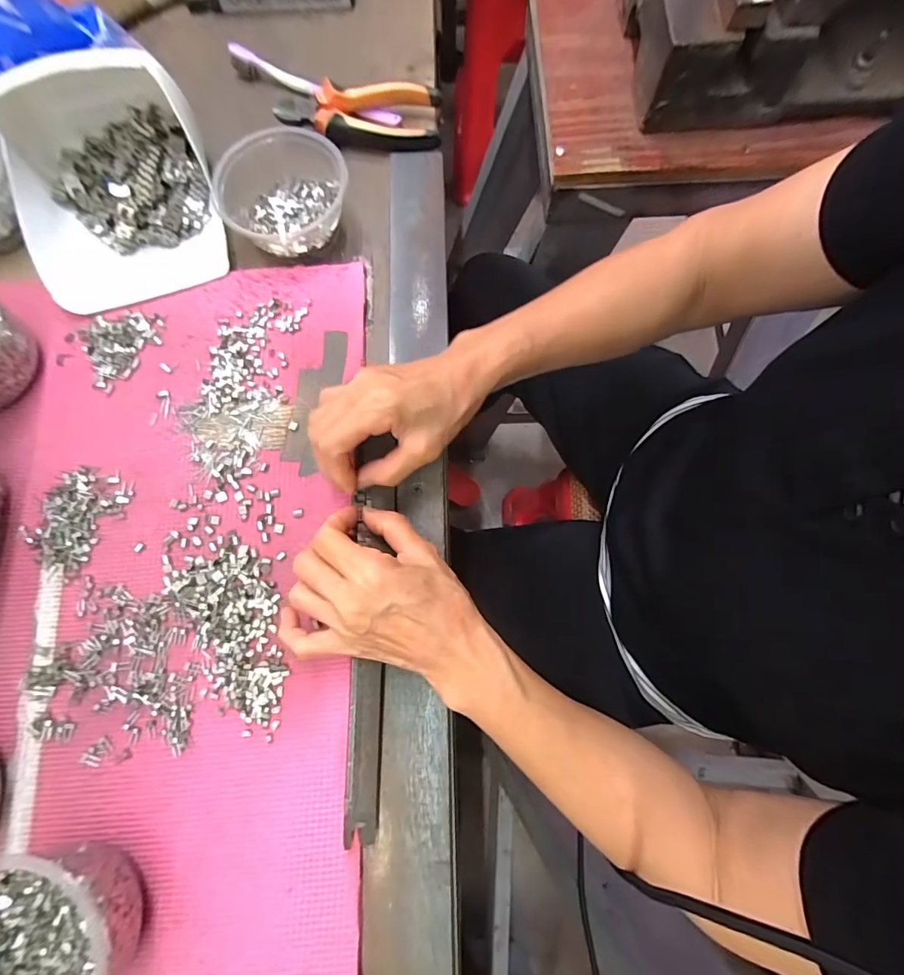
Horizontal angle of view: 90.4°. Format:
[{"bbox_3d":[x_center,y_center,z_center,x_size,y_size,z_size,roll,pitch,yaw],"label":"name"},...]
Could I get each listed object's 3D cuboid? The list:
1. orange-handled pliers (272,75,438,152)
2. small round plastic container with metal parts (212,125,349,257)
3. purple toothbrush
[{"bbox_3d":[-0.087,-0.350,0.421,0.150,0.026,0.055,4,77,3],"label":"orange-handled pliers"},{"bbox_3d":[-0.144,-0.251,0.385,0.106,0.047,0.105,0,76,2],"label":"small round plastic container with metal parts"},{"bbox_3d":[-0.135,-0.388,0.434,0.180,0.010,0.017,24,78,7],"label":"purple toothbrush"}]

